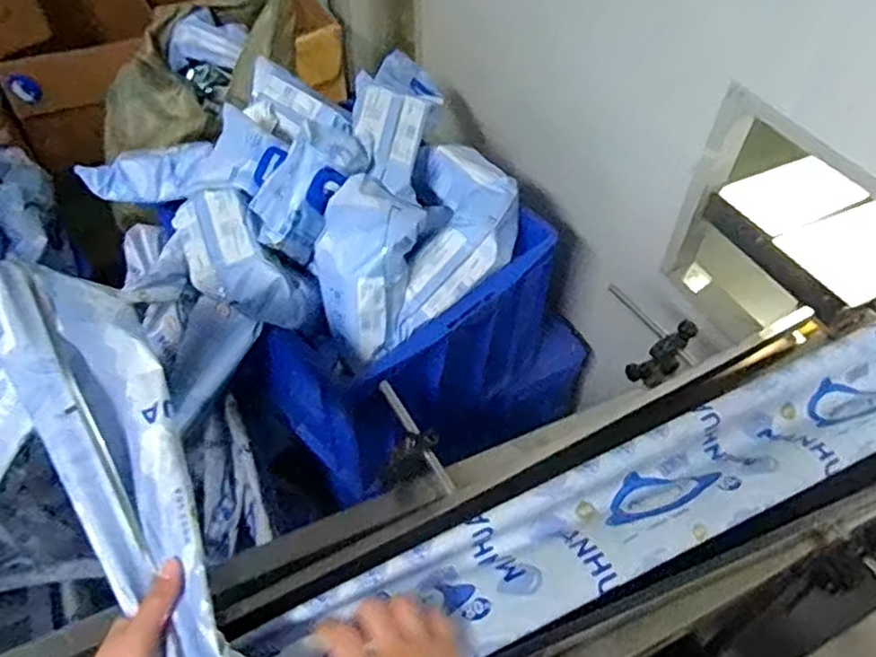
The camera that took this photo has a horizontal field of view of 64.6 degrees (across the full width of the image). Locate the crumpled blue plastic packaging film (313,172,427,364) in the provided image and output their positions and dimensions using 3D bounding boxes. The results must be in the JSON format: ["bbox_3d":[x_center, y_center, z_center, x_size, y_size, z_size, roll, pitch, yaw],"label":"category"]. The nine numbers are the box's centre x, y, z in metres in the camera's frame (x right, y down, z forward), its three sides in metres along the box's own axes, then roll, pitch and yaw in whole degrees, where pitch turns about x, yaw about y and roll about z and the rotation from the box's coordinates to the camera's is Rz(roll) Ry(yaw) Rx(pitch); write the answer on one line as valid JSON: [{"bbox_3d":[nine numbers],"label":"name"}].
[{"bbox_3d":[-0.113,-0.081,1.044,0.139,0.273,0.080,15,15,8],"label":"crumpled blue plastic packaging film"}]

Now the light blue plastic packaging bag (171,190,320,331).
[{"bbox_3d":[-0.291,-0.096,1.027,0.269,0.085,0.134,46,60,0],"label":"light blue plastic packaging bag"}]

